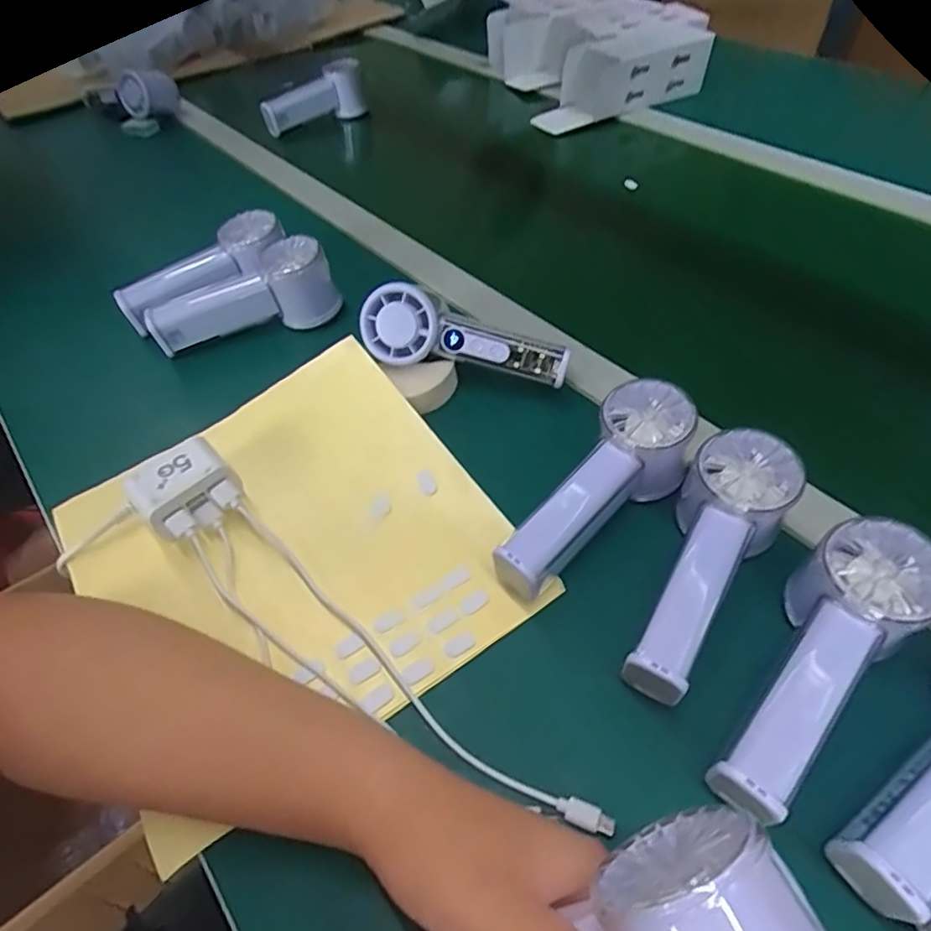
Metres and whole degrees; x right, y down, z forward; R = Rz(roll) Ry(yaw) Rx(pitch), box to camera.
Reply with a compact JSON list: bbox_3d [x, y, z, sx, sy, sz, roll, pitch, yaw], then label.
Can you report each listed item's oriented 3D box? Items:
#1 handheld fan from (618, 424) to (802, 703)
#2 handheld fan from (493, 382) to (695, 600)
[{"bbox_3d":[0.129,0.052,0.314,0.055,0.059,0.146,22,56,21],"label":"handheld fan"},{"bbox_3d":[0.081,0.016,0.345,0.052,0.056,0.146,31,60,26],"label":"handheld fan"}]

